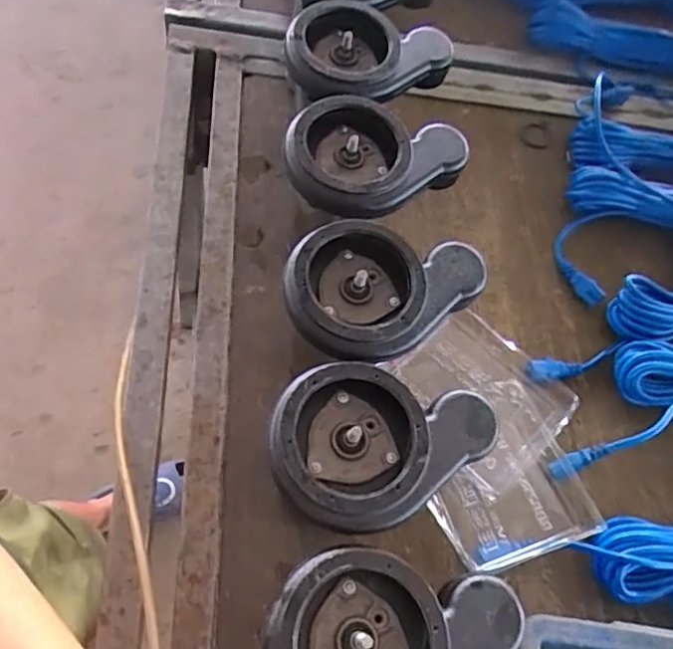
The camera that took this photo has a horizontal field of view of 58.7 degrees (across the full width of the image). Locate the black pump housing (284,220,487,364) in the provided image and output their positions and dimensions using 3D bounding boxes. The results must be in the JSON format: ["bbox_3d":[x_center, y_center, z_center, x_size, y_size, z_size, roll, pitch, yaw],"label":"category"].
[{"bbox_3d":[0.037,-0.039,0.505,0.164,0.036,0.124,-33,75,-23],"label":"black pump housing"}]

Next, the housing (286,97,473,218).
[{"bbox_3d":[0.034,-0.165,0.566,0.169,0.044,0.124,-26,73,-21],"label":"housing"}]

